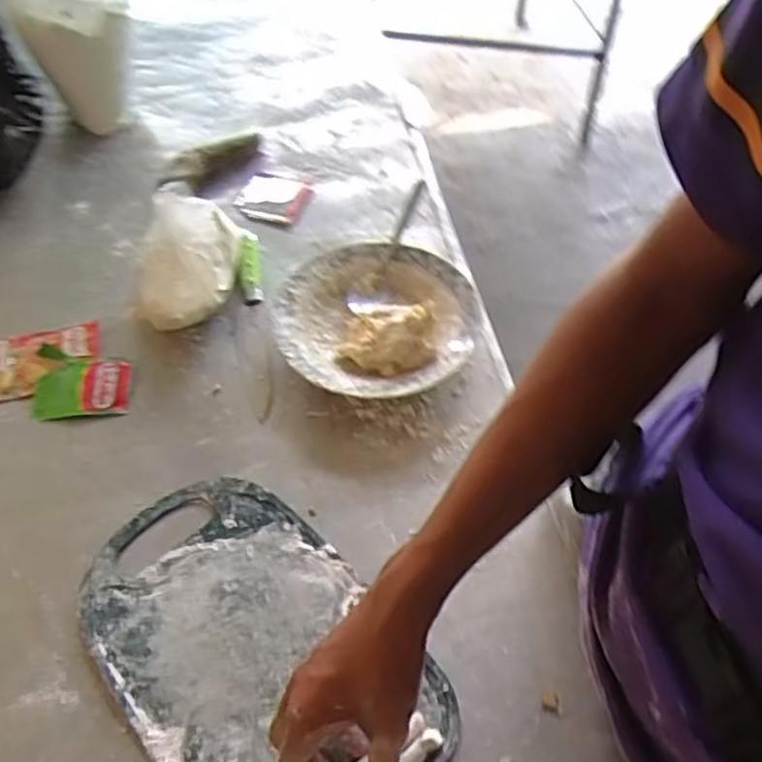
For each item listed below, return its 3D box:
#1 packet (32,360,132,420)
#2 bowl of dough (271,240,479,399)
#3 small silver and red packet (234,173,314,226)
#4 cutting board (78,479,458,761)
[{"bbox_3d":[-0.285,0.006,0.672,0.088,0.012,0.058,-7,55,-3],"label":"packet"},{"bbox_3d":[-0.003,-0.062,0.699,0.195,0.049,0.186,-1,55,1],"label":"bowl of dough"},{"bbox_3d":[-0.128,-0.222,0.850,0.078,0.010,0.085,14,57,12],"label":"small silver and red packet"},{"bbox_3d":[-0.097,0.197,0.525,0.180,0.012,0.290,-37,63,-22],"label":"cutting board"}]

